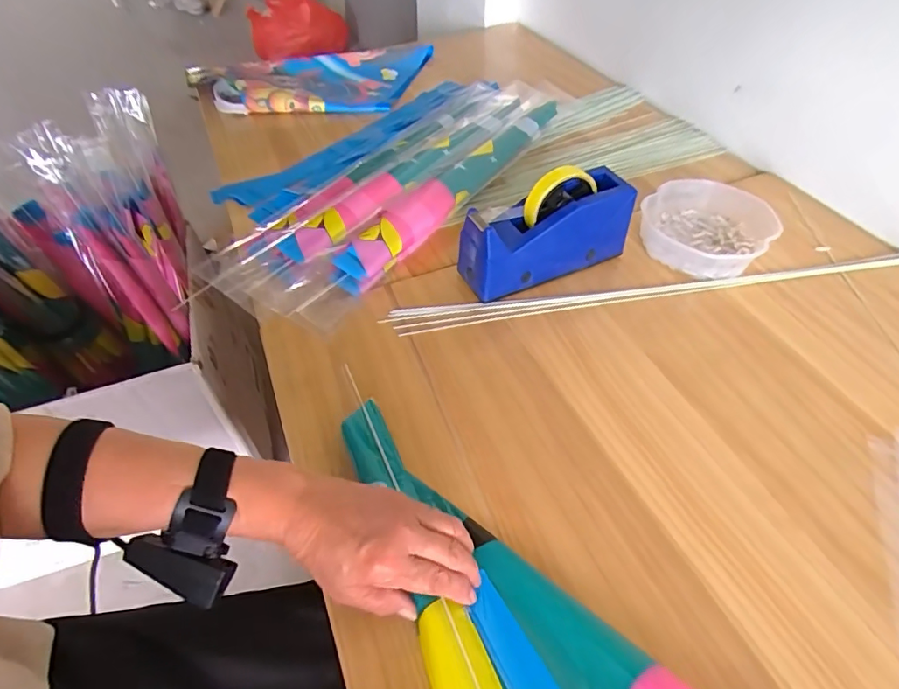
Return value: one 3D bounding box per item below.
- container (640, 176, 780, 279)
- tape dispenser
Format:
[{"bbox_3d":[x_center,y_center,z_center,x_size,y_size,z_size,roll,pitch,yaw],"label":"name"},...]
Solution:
[{"bbox_3d":[0.319,-0.146,0.627,0.146,0.048,0.151,-35,58,-26],"label":"container"},{"bbox_3d":[0.114,-0.135,0.583,0.202,0.120,0.065,-20,52,-16],"label":"tape dispenser"}]

